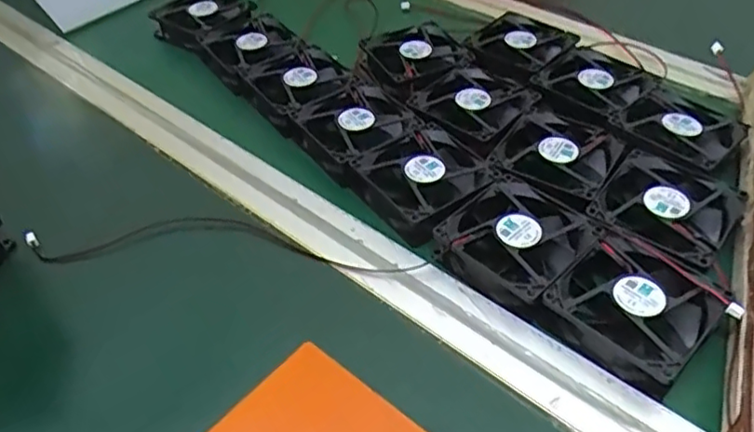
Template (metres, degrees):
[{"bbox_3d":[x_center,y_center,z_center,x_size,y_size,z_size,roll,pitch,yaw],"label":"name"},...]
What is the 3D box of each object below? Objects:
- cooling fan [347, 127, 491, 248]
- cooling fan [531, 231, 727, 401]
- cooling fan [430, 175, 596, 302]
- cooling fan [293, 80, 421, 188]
[{"bbox_3d":[0.033,-0.024,0.451,0.079,0.024,0.089,-22,48,-24],"label":"cooling fan"},{"bbox_3d":[0.148,0.055,0.366,0.078,0.023,0.081,-30,51,-30],"label":"cooling fan"},{"bbox_3d":[0.089,0.017,0.407,0.080,0.022,0.079,32,50,29],"label":"cooling fan"},{"bbox_3d":[-0.015,-0.069,0.502,0.083,0.034,0.090,-27,50,-28],"label":"cooling fan"}]

